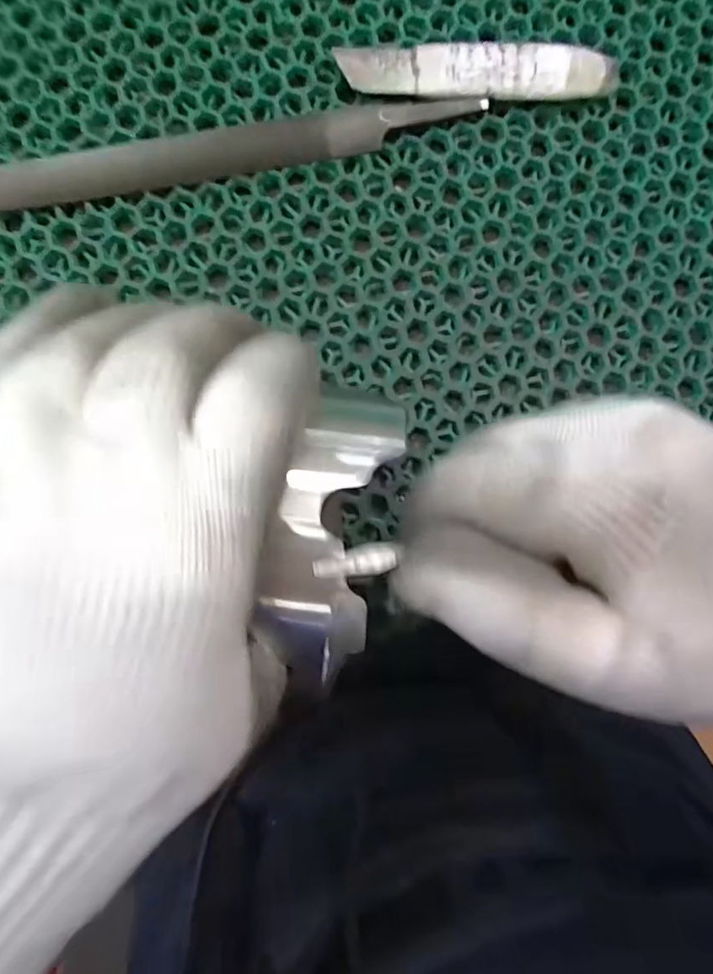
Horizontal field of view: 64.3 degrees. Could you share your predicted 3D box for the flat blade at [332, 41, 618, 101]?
[{"bbox_3d":[0.049,-0.168,0.231,0.109,0.011,0.021,-3,86,-3],"label":"flat blade"}]

